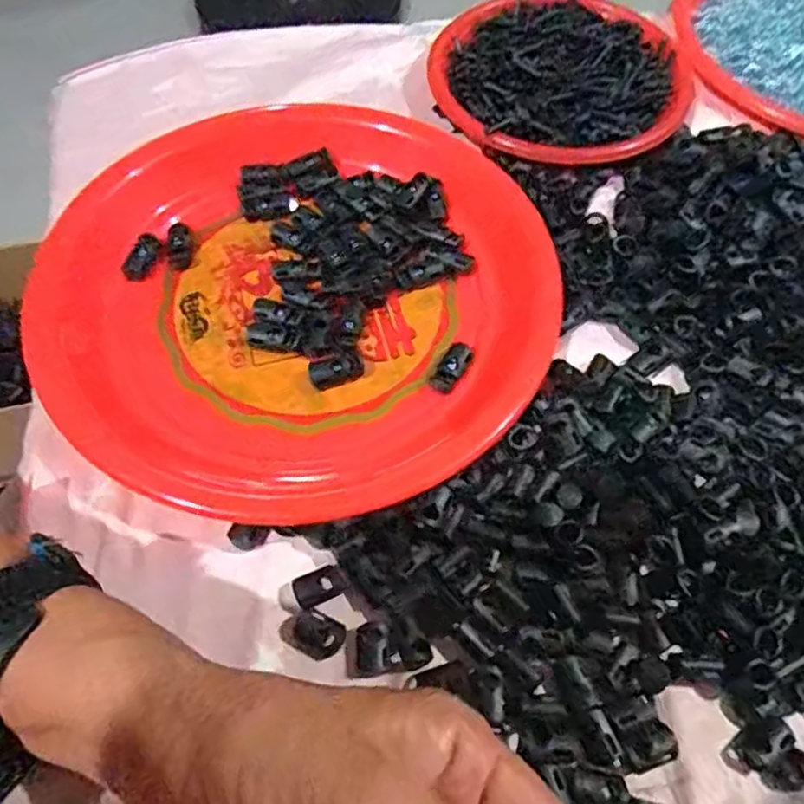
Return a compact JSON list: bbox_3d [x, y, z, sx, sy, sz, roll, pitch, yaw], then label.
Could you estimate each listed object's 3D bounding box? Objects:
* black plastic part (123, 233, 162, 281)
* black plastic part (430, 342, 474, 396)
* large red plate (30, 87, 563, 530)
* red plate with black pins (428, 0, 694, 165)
[{"bbox_3d":[-0.144,-0.080,0.381,0.015,0.006,0.028,16,62,10],"label":"black plastic part"},{"bbox_3d":[0.025,-0.018,0.339,0.013,0.006,0.028,27,64,15],"label":"black plastic part"},{"bbox_3d":[-0.048,-0.073,0.361,0.251,0.019,0.285,16,62,10],"label":"large red plate"},{"bbox_3d":[0.101,-0.210,0.439,0.154,0.025,0.149,0,60,1],"label":"red plate with black pins"}]

